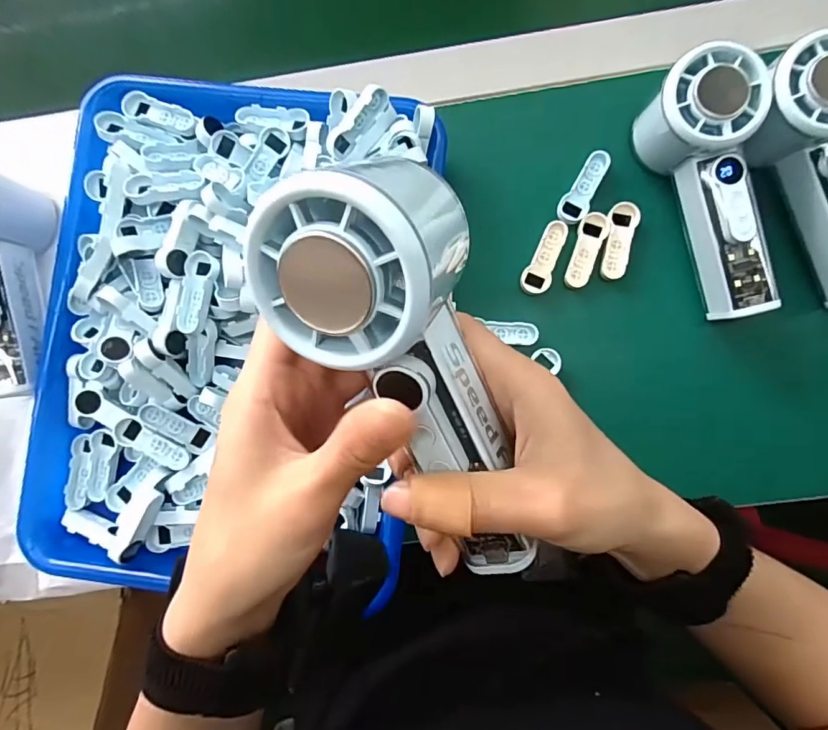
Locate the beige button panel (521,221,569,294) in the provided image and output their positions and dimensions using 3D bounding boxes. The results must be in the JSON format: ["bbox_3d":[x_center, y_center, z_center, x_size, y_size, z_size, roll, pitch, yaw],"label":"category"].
[{"bbox_3d":[0.088,-0.072,0.325,0.019,0.005,0.049,19,88,5],"label":"beige button panel"}]

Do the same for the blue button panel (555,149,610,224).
[{"bbox_3d":[0.114,-0.119,0.326,0.019,0.007,0.053,27,88,5],"label":"blue button panel"}]

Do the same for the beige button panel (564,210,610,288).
[{"bbox_3d":[0.114,-0.076,0.323,0.018,0.005,0.051,18,88,5],"label":"beige button panel"}]

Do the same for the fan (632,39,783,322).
[{"bbox_3d":[0.180,-0.102,0.293,0.054,0.059,0.147,-15,85,3],"label":"fan"}]

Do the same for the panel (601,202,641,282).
[{"bbox_3d":[0.135,-0.082,0.321,0.018,0.006,0.050,13,87,5],"label":"panel"}]

